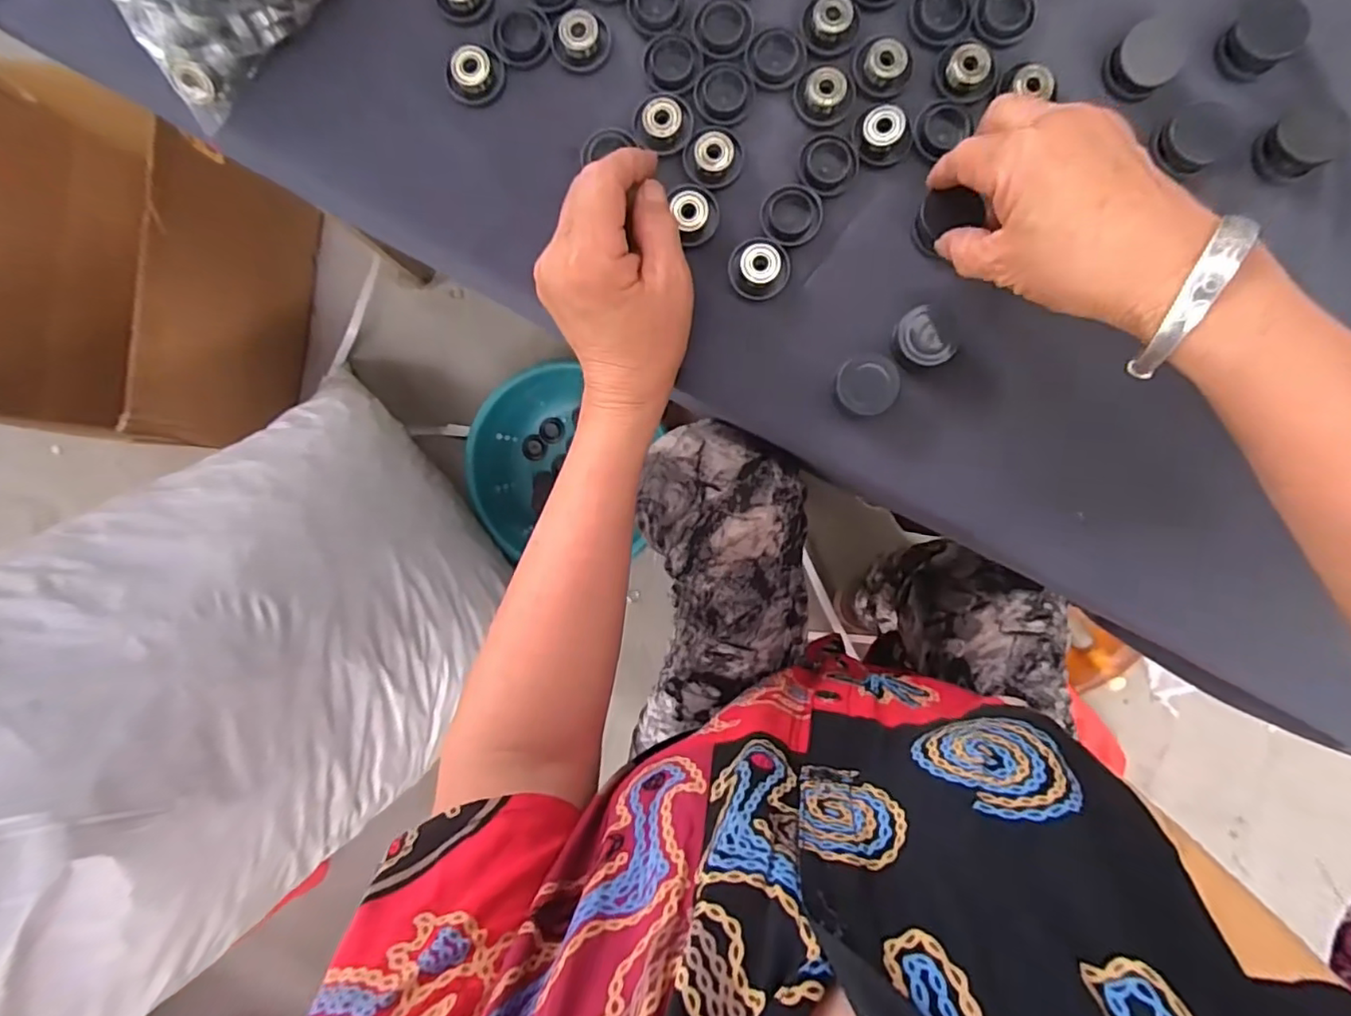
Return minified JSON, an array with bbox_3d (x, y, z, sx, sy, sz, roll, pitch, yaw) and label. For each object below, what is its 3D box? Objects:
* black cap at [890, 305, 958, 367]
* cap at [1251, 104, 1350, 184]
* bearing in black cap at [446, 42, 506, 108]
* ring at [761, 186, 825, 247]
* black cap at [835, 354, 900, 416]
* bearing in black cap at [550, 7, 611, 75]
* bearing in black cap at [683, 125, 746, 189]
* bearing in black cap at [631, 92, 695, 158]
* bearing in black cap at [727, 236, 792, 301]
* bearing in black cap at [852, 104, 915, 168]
[{"bbox_3d":[0.139,-0.095,0.331,0.035,0.014,0.034,0,92,3],"label":"black cap"},{"bbox_3d":[0.337,-0.196,0.324,0.037,0.016,0.032,-25,91,3],"label":"cap"},{"bbox_3d":[-0.113,-0.245,0.340,0.030,0.008,0.030,11,93,2],"label":"bearing in black cap"},{"bbox_3d":[0.065,-0.164,0.339,0.033,0.005,0.033,0,92,3],"label":"ring"},{"bbox_3d":[0.105,-0.068,0.335,0.033,0.017,0.031,0,92,3],"label":"black cap"},{"bbox_3d":[-0.054,-0.263,0.338,0.032,0.009,0.029,-4,92,3],"label":"bearing in black cap"},{"bbox_3d":[0.022,-0.198,0.337,0.033,0.010,0.035,-1,92,3],"label":"bearing in black cap"},{"bbox_3d":[-0.007,-0.217,0.337,0.033,0.009,0.032,0,92,3],"label":"bearing in black cap"},{"bbox_3d":[0.047,-0.135,0.337,0.033,0.013,0.033,0,92,3],"label":"bearing in black cap"},{"bbox_3d":[0.116,-0.206,0.332,0.033,0.010,0.028,14,93,2],"label":"bearing in black cap"}]

